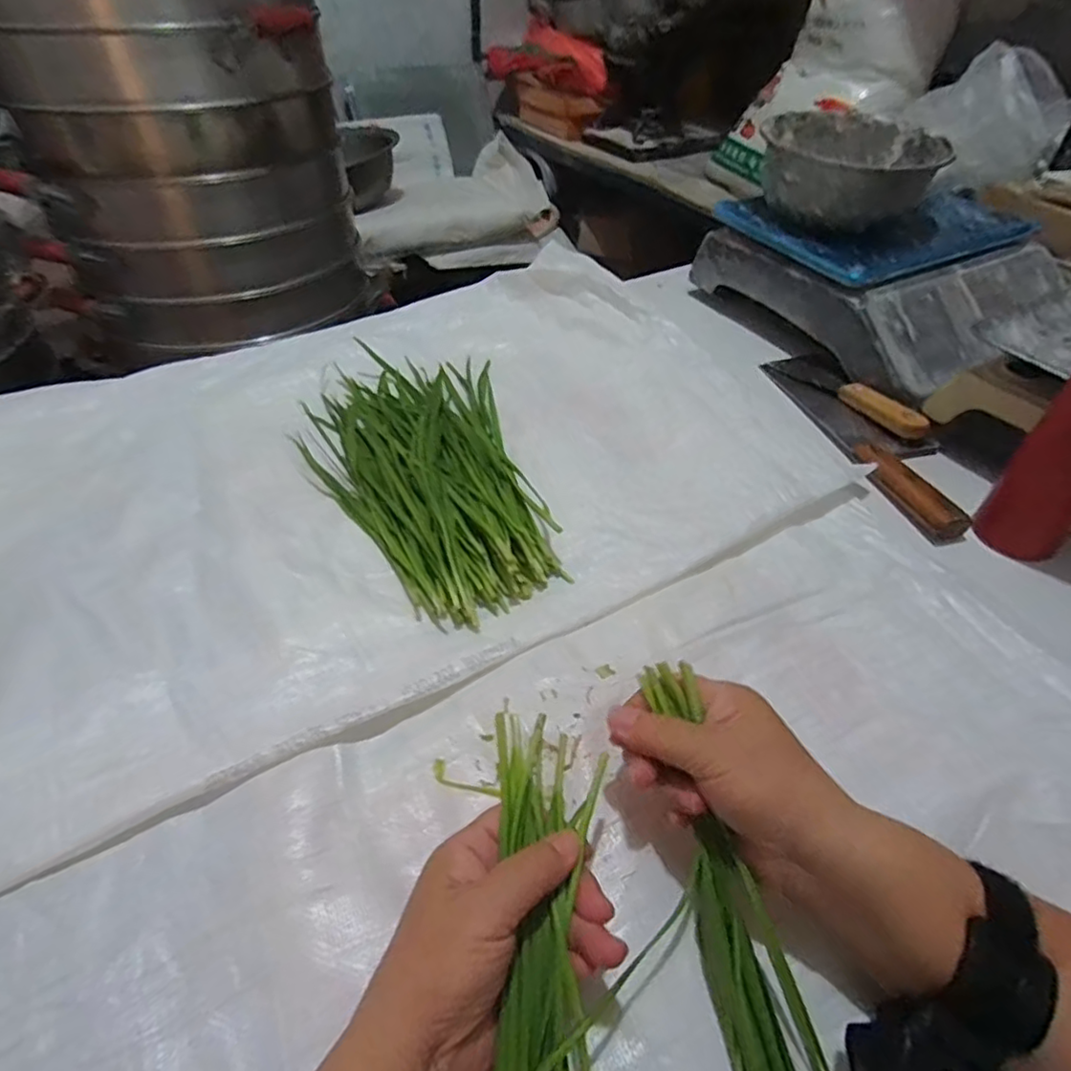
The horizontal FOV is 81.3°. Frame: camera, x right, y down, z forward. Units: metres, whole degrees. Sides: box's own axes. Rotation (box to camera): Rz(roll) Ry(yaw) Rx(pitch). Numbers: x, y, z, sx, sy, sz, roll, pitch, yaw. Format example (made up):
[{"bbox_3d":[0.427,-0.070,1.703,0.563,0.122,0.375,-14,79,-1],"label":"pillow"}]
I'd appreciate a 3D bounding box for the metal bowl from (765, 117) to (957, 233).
[{"bbox_3d":[0.355,-0.417,0.734,0.188,0.085,0.195,1,45,-1],"label":"metal bowl"}]

